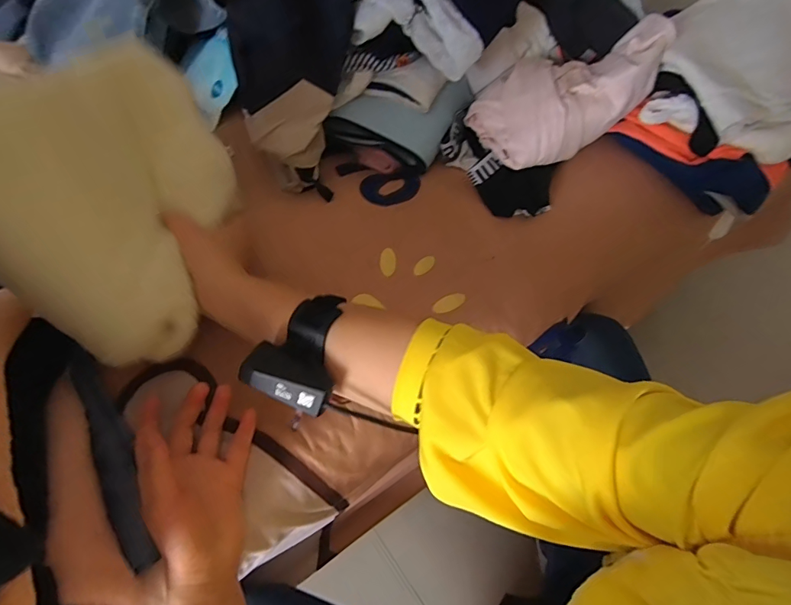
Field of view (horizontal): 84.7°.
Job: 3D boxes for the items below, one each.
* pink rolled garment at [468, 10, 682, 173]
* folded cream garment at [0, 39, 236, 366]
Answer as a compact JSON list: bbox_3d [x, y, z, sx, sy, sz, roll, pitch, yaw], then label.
[{"bbox_3d":[0.214,-0.268,0.563,0.221,0.136,0.140,-27,62,-17],"label":"pink rolled garment"},{"bbox_3d":[-0.238,-0.096,0.400,0.238,0.042,0.238,49,52,-15],"label":"folded cream garment"}]

